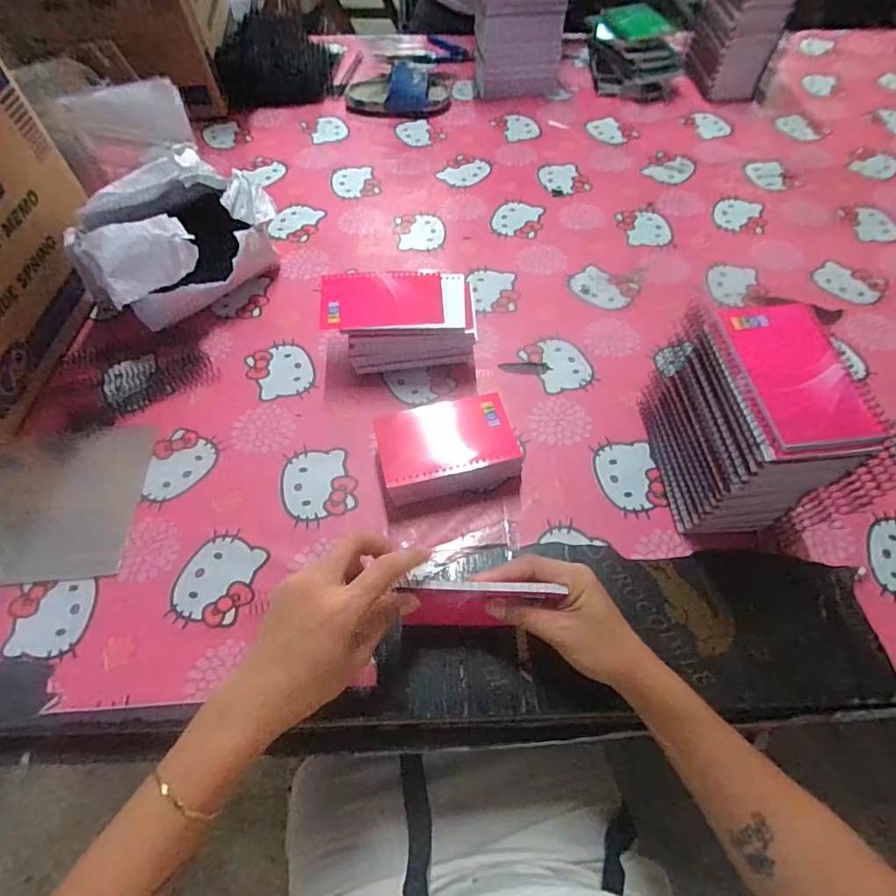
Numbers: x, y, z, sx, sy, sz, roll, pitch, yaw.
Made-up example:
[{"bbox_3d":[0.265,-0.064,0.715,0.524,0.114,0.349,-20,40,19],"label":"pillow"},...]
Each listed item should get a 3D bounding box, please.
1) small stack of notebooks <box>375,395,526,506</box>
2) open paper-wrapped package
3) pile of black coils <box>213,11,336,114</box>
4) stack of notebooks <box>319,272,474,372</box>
[{"bbox_3d":[0.000,0.005,0.510,0.127,0.058,0.085,-11,60,-7],"label":"small stack of notebooks"},{"bbox_3d":[-0.313,-0.241,0.621,0.151,0.130,0.211,33,65,18],"label":"open paper-wrapped package"},{"bbox_3d":[-0.293,-0.671,0.906,0.184,0.093,0.150,-8,58,-4],"label":"pile of black coils"},{"bbox_3d":[-0.053,-0.136,0.585,0.159,0.077,0.088,-4,58,-2],"label":"stack of notebooks"}]

